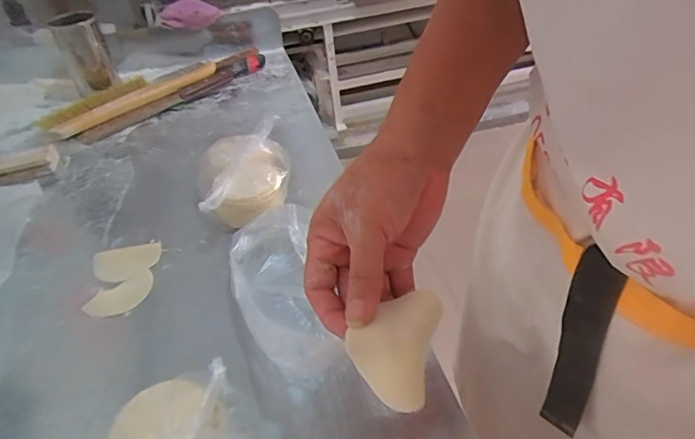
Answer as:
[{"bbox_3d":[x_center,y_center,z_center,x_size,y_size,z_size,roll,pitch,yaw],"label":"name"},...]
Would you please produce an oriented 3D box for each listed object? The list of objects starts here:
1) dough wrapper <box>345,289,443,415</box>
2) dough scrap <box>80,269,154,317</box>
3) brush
[{"bbox_3d":[0.030,0.085,0.332,0.057,0.013,0.080,16,71,-5],"label":"dough wrapper"},{"bbox_3d":[-0.269,0.093,0.573,0.081,0.006,0.050,-27,45,-25],"label":"dough scrap"},{"bbox_3d":[-0.433,-0.254,0.975,0.361,0.035,0.120,-34,48,-31],"label":"brush"}]

